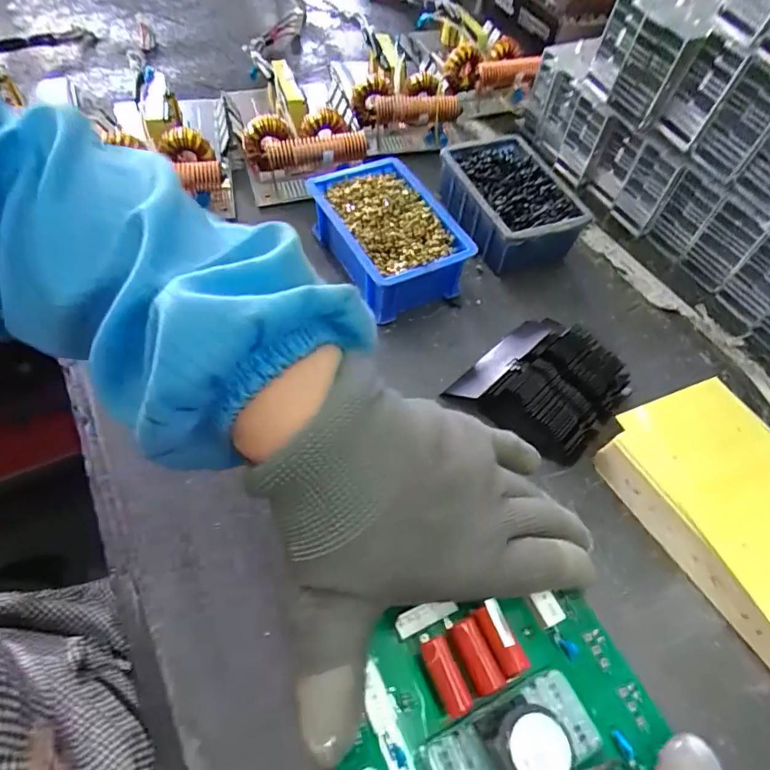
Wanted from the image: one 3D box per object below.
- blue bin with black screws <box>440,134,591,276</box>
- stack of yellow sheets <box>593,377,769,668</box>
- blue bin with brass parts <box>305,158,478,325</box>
[{"bbox_3d":[0.122,-0.183,0.497,0.104,0.053,0.155,-16,59,-14],"label":"blue bin with black screws"},{"bbox_3d":[0.241,0.084,0.337,0.110,0.045,0.165,-24,62,-18],"label":"stack of yellow sheets"},{"bbox_3d":[0.000,-0.141,0.456,0.113,0.048,0.153,-21,61,-16],"label":"blue bin with brass parts"}]

